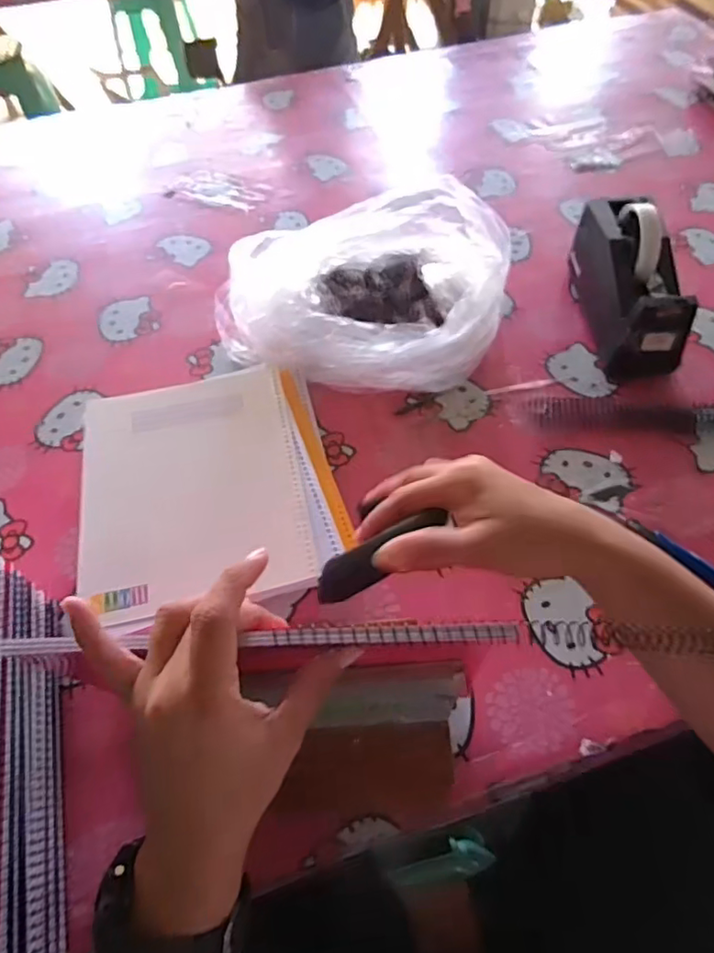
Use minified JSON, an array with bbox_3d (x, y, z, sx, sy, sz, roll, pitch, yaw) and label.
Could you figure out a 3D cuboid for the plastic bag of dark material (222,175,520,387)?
[{"bbox_3d":[0.000,-0.221,0.660,0.317,0.110,0.229,3,56,4],"label":"plastic bag of dark material"}]

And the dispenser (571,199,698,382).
[{"bbox_3d":[0.304,-0.218,0.644,0.075,0.117,0.205,-4,56,-1],"label":"dispenser"}]

